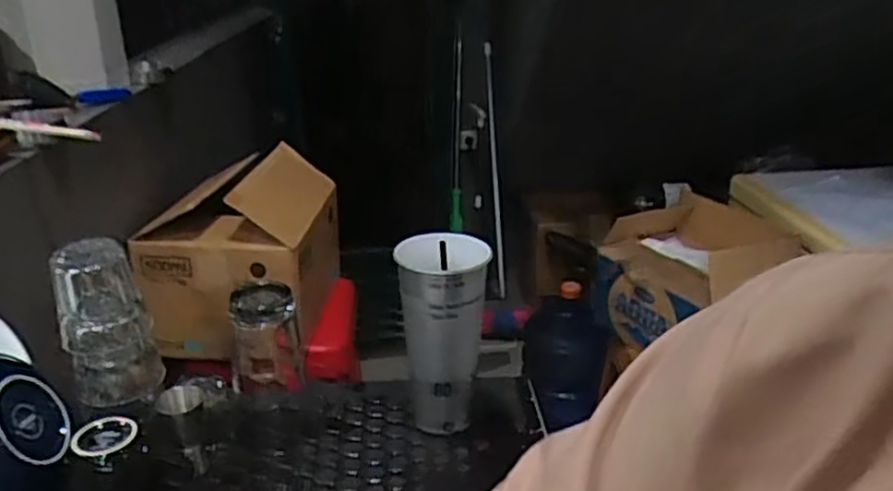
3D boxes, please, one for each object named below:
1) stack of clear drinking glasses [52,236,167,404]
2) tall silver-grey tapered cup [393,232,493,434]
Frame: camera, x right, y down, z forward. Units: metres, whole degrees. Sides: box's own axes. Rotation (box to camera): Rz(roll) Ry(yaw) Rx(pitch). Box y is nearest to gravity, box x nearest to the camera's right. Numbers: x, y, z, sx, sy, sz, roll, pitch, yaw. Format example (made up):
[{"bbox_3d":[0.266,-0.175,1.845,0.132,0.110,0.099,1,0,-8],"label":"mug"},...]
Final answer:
[{"bbox_3d":[-0.303,0.071,0.648,0.074,0.138,0.073,-12,25,-26],"label":"stack of clear drinking glasses"},{"bbox_3d":[-0.003,0.082,0.678,0.077,0.180,0.077,0,23,0],"label":"tall silver-grey tapered cup"}]

